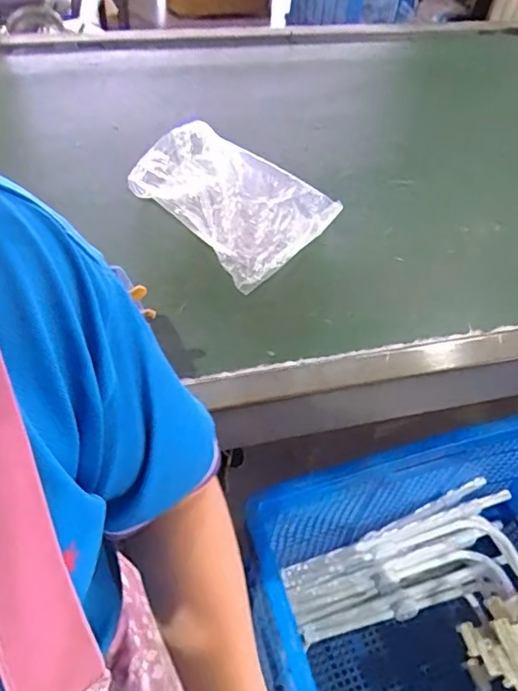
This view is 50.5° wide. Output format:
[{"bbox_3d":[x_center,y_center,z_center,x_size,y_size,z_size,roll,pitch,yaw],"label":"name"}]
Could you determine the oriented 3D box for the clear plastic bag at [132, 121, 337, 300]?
[{"bbox_3d":[-0.058,-0.239,0.891,0.319,0.049,0.230,40,68,17],"label":"clear plastic bag"}]

